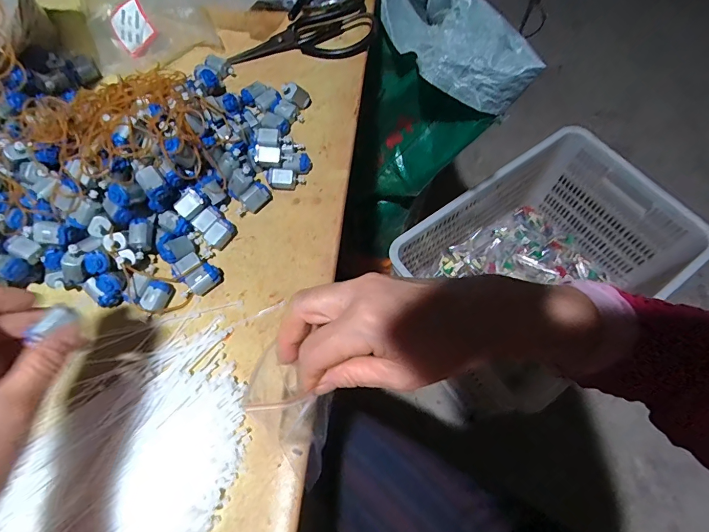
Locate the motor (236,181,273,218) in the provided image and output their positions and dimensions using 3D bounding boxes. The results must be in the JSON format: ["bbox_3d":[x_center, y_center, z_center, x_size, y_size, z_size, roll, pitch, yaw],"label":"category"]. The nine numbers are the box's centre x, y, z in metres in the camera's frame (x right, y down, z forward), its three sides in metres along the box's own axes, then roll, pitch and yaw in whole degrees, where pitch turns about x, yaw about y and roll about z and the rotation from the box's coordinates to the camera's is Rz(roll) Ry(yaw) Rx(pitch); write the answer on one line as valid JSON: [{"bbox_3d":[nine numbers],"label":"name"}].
[{"bbox_3d":[-0.097,-0.063,0.381,0.018,0.019,0.035,40,71,14],"label":"motor"}]

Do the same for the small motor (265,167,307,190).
[{"bbox_3d":[-0.068,-0.086,0.393,0.037,0.018,0.019,-4,67,-3],"label":"small motor"}]

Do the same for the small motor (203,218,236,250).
[{"bbox_3d":[-0.124,-0.029,0.367,0.016,0.017,0.029,32,70,11],"label":"small motor"}]

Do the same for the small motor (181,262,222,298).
[{"bbox_3d":[-0.136,0.014,0.349,0.021,0.017,0.037,42,72,15],"label":"small motor"}]

